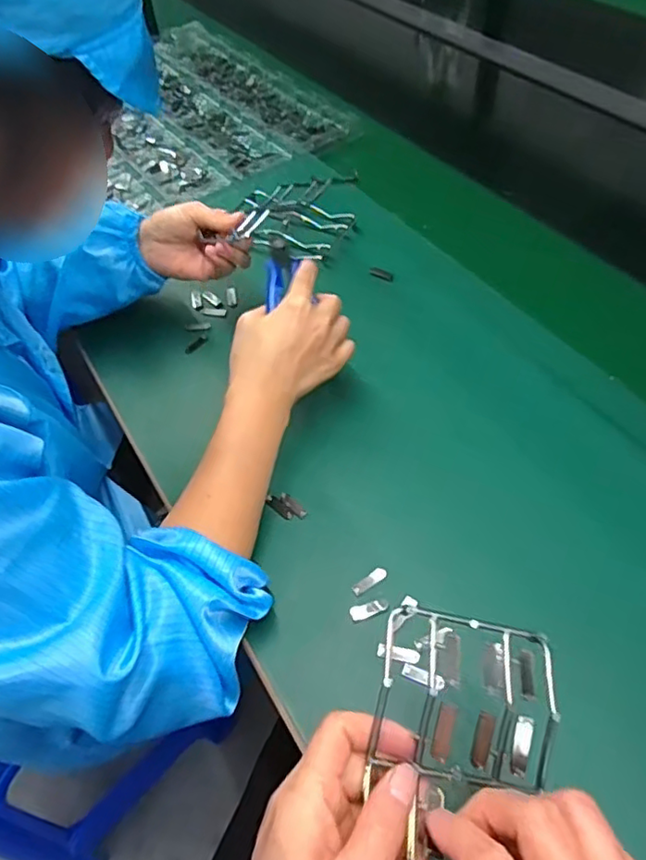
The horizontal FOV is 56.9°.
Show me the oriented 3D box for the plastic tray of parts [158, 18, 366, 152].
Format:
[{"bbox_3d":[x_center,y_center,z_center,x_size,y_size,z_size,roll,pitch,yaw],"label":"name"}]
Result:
[{"bbox_3d":[-0.126,-0.558,0.949,0.112,0.021,0.498,-33,57,-19],"label":"plastic tray of parts"}]

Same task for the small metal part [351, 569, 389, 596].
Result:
[{"bbox_3d":[0.034,0.111,0.437,0.029,0.004,0.009,-30,56,-16],"label":"small metal part"}]

